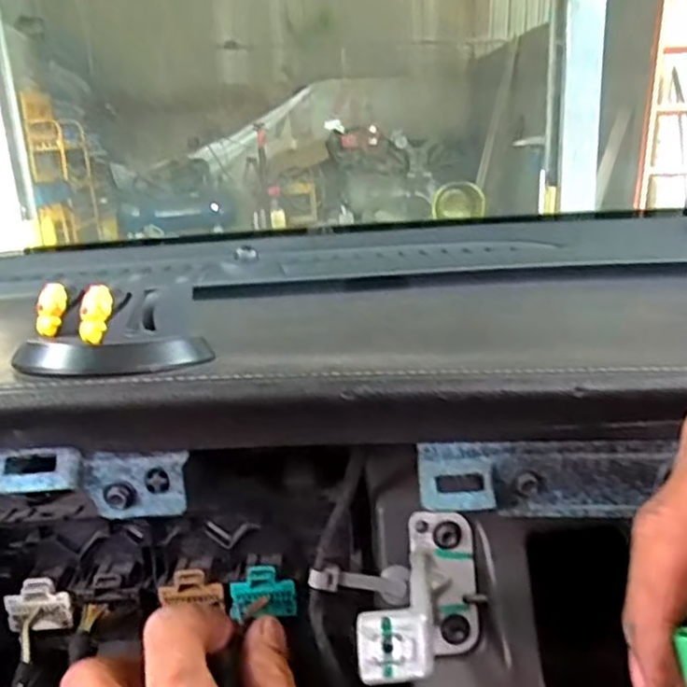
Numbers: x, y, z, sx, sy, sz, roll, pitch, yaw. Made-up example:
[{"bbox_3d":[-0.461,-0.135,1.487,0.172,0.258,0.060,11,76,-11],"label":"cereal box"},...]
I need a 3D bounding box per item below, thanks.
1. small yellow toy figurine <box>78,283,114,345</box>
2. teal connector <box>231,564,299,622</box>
[{"bbox_3d":[-0.097,-0.012,0.269,0.011,0.023,0.006,6,-5,25],"label":"small yellow toy figurine"},{"bbox_3d":[-0.036,0.112,0.309,0.029,0.023,0.011,-5,2,-4],"label":"teal connector"}]

